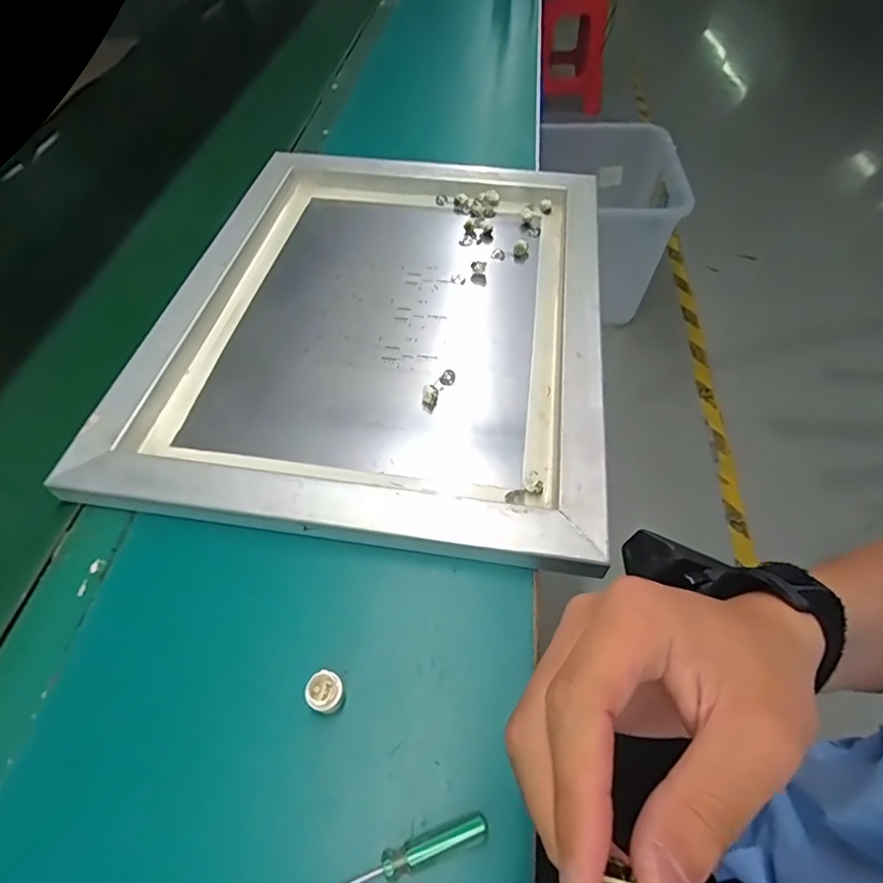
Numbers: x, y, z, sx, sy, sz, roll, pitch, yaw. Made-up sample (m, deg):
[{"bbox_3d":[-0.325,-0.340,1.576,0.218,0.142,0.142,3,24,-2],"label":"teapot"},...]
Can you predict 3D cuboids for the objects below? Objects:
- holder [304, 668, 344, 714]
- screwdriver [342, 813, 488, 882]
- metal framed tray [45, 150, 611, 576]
[{"bbox_3d":[-0.071,0.155,0.321,0.021,0.026,0.023,0,53,0],"label":"holder"},{"bbox_3d":[-0.032,0.224,0.273,0.116,0.010,0.013,-16,55,-11],"label":"screwdriver"},{"bbox_3d":[-0.053,-0.144,0.532,0.419,0.034,0.536,7,54,5],"label":"metal framed tray"}]

